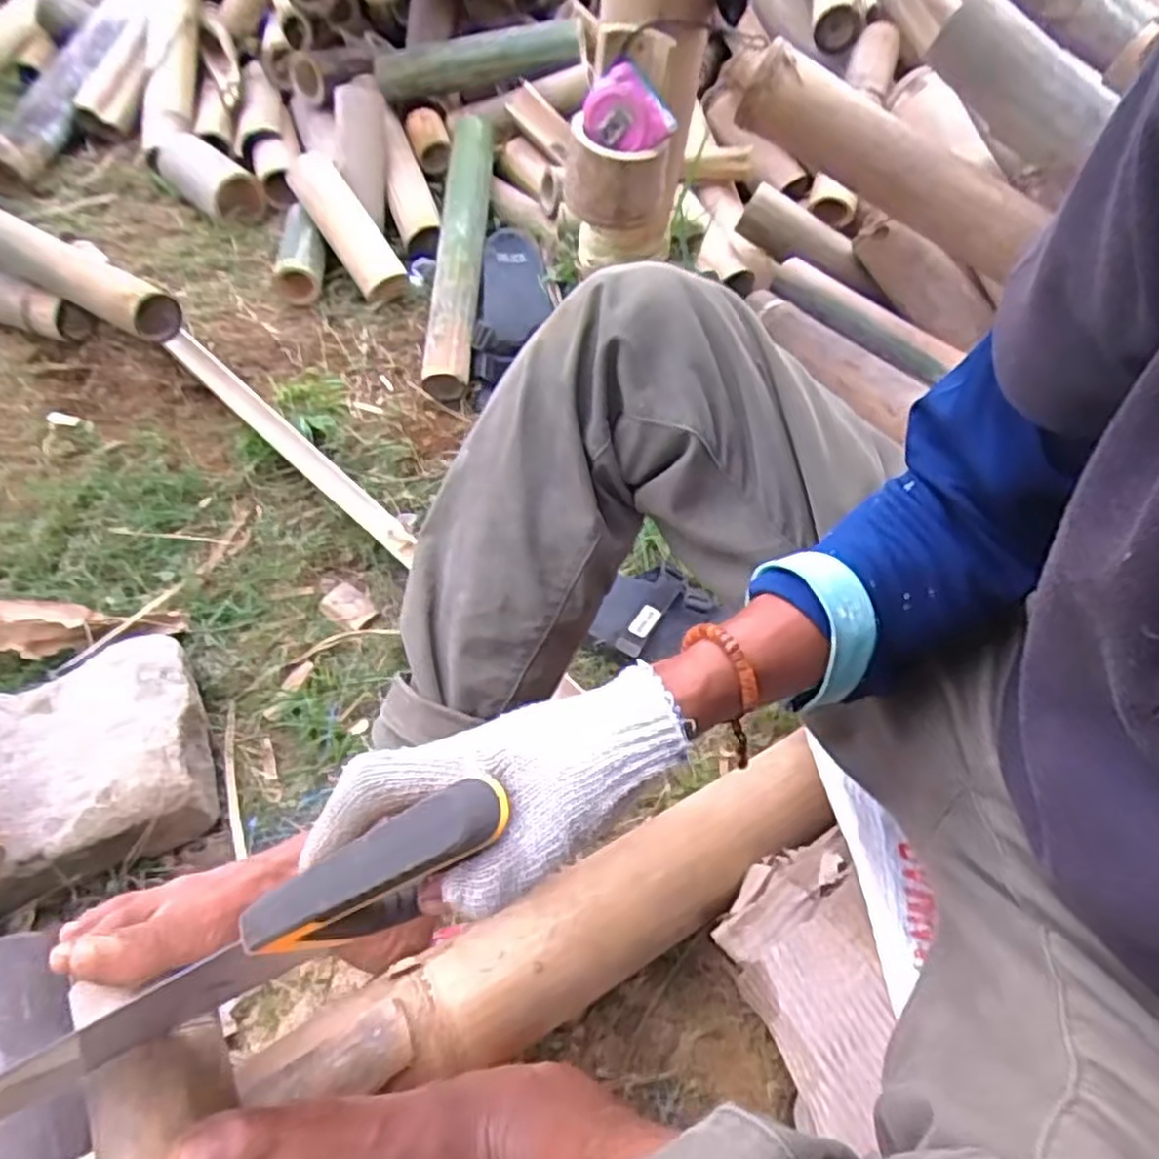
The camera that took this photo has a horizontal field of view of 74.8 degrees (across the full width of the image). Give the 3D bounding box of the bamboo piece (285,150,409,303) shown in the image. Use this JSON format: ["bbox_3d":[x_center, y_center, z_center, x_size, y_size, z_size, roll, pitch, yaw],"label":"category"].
[{"bbox_3d":[-0.311,-0.466,1.022,0.070,0.080,0.219,-31,81,-22],"label":"bamboo piece"}]

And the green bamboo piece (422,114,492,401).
[{"bbox_3d":[-0.155,-0.441,0.999,0.057,0.059,0.446,2,66,0],"label":"green bamboo piece"}]

